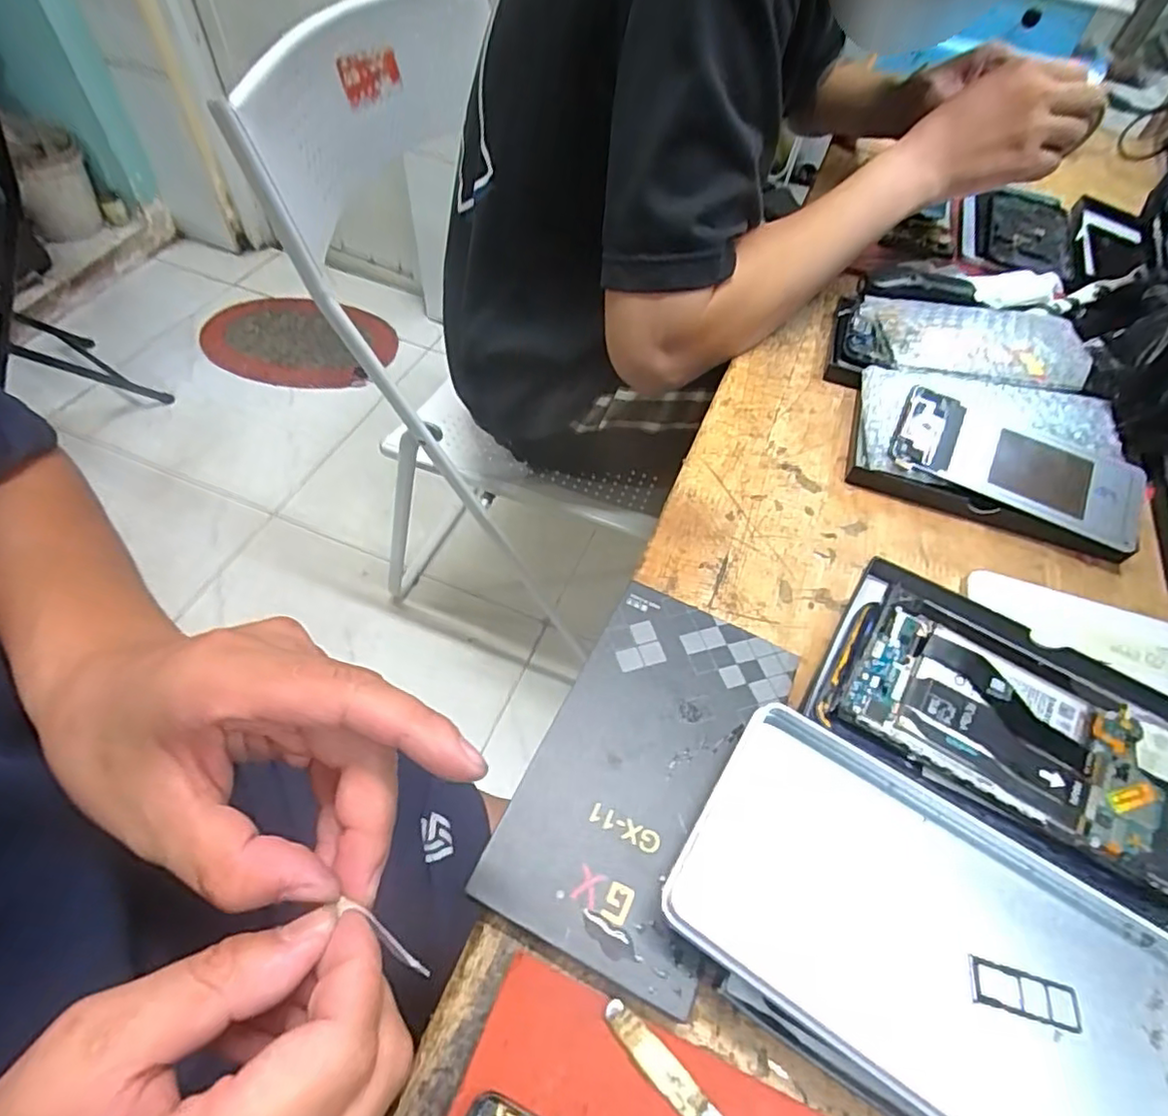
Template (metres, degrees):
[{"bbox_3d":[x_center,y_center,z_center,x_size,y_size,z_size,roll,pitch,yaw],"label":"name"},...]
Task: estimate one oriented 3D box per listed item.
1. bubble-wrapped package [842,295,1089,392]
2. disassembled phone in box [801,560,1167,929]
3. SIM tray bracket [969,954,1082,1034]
[{"bbox_3d":[0.282,-0.158,0.457,0.168,0.016,0.085,7,55,0],"label":"bubble-wrapped package"},{"bbox_3d":[0.195,0.081,0.287,0.168,0.042,0.092,29,58,15],"label":"disassembled phone in box"},{"bbox_3d":[0.158,0.155,0.222,0.038,0.004,0.015,15,55,6],"label":"SIM tray bracket"}]

